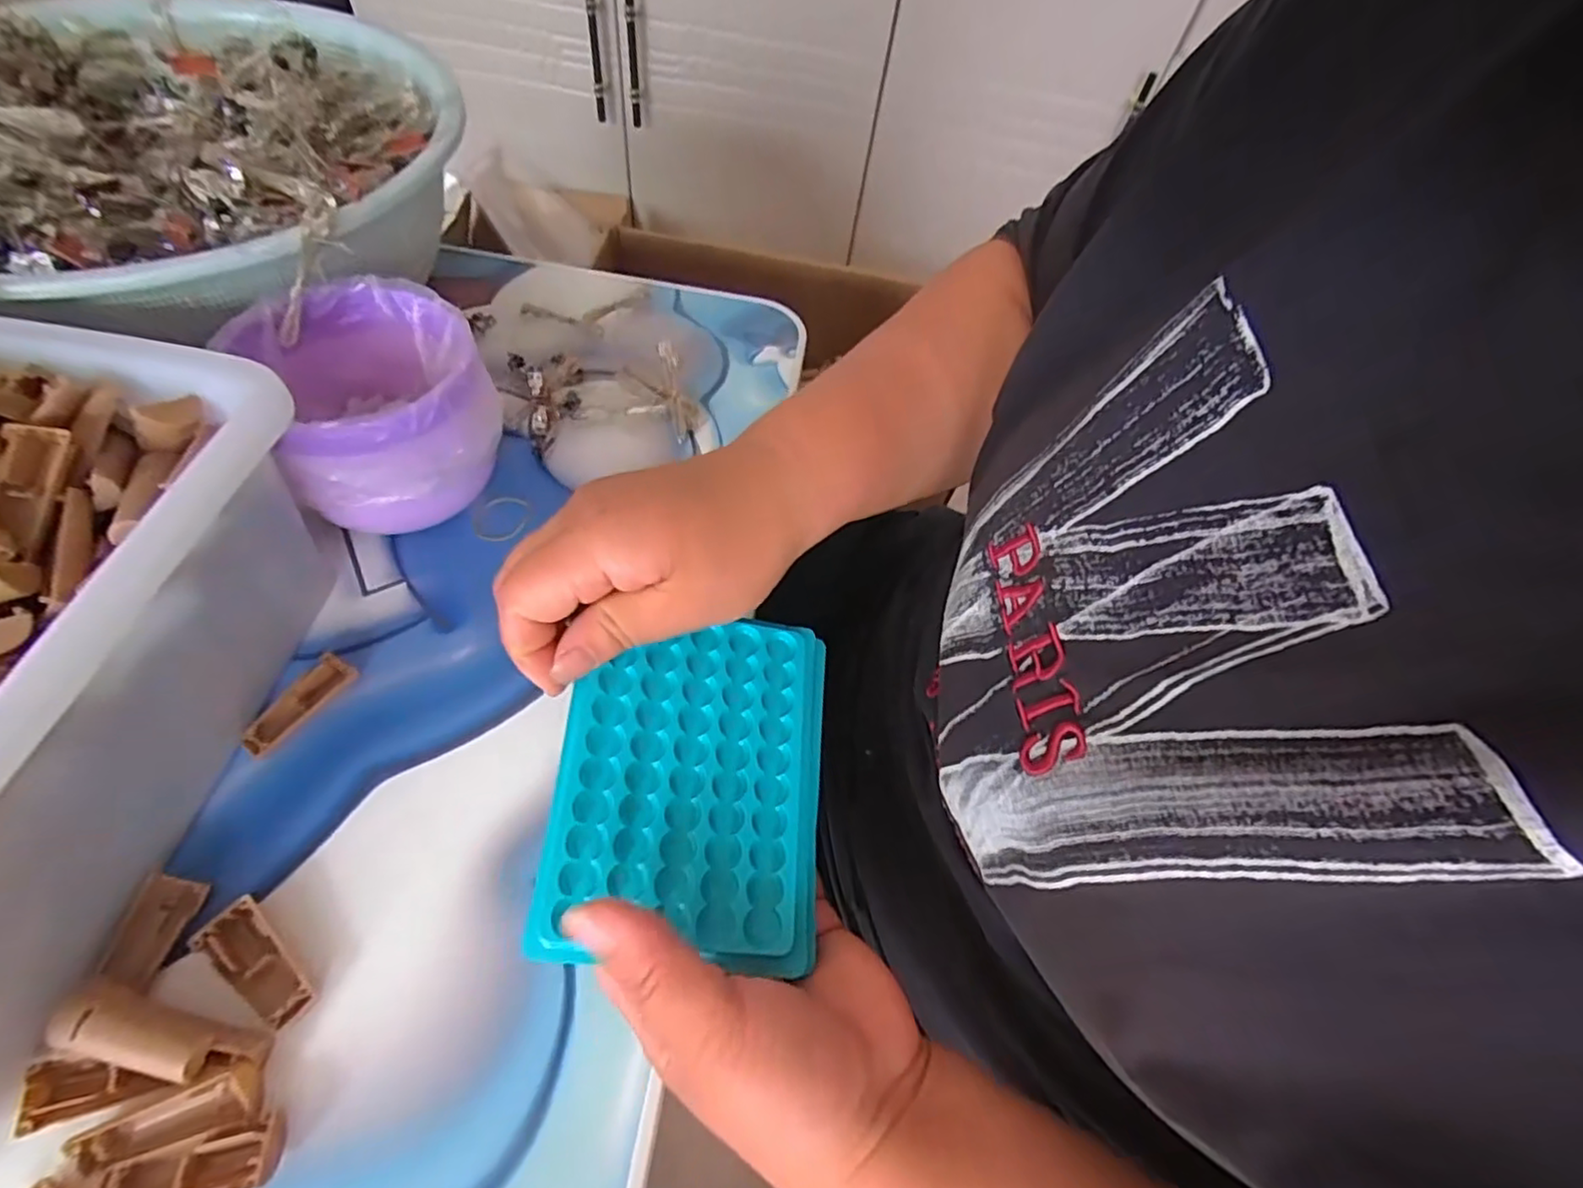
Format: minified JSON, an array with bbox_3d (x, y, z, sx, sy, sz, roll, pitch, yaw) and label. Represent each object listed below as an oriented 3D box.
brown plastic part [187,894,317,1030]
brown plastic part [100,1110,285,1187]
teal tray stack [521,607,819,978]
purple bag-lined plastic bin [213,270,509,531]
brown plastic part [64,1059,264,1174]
[{"bbox_3d":[-0.198,0.137,0.247,0.049,0.010,0.020,35,59,15],"label":"brown plastic part"},{"bbox_3d":[-0.195,0.187,0.215,0.049,0.008,0.019,-10,59,-13],"label":"brown plastic part"},{"bbox_3d":[-0.036,0.065,0.247,0.094,0.025,0.122,4,56,-1],"label":"teal tray stack"},{"bbox_3d":[-0.208,-0.091,0.345,0.095,0.087,0.111,-29,66,-25],"label":"purple bag-lined plastic bin"},{"bbox_3d":[-0.208,0.174,0.221,0.049,0.011,0.016,-12,59,-15],"label":"brown plastic part"}]

